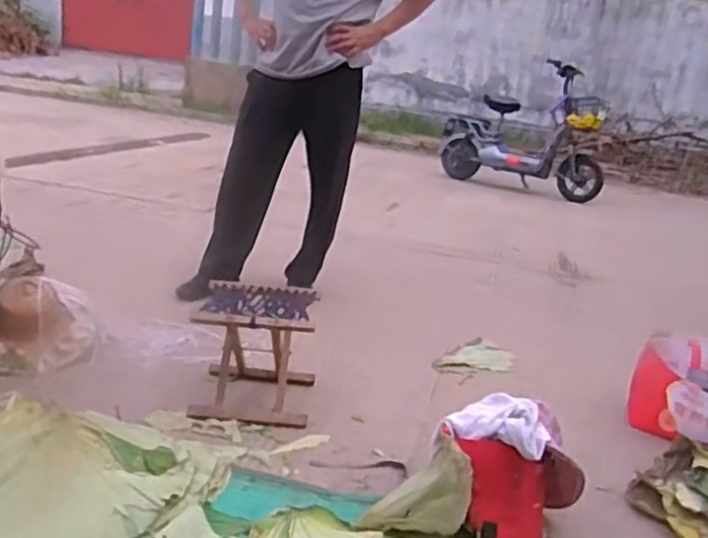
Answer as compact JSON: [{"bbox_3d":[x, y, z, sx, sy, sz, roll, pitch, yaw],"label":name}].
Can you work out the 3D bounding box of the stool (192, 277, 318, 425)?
[{"bbox_3d":[-0.260,0.209,1.903,0.313,0.275,0.319,5,19,-5],"label":"stool"}]

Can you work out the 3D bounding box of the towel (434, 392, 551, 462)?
[{"bbox_3d":[0.297,0.329,1.492,0.233,0.098,0.154,11,19,13],"label":"towel"}]

